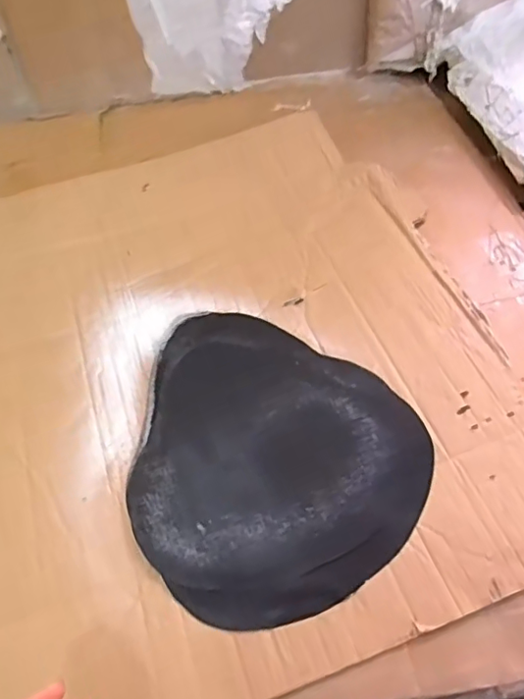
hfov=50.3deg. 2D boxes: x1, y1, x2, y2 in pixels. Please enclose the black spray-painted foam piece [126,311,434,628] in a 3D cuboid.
[{"bbox_3d":[-0.007,0.111,0.688,0.335,0.031,0.391,-31,56,-18],"label":"black spray-painted foam piece"}]

